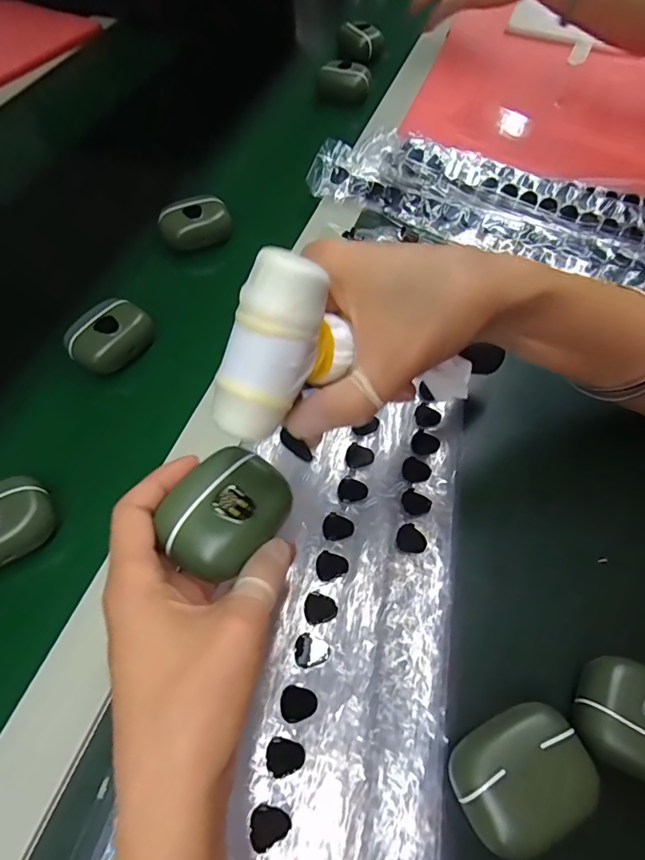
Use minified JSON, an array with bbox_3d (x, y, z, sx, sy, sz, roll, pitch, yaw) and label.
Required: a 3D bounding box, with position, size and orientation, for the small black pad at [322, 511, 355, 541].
[{"bbox_3d":[0.009,0.057,0.285,0.018,0.004,0.016,23,62,13],"label":"small black pad"}]

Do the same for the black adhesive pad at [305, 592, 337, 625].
[{"bbox_3d":[-0.001,0.095,0.260,0.017,0.004,0.016,23,62,13],"label":"black adhesive pad"}]

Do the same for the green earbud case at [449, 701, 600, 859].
[{"bbox_3d":[0.087,0.153,0.216,0.057,0.028,0.045,-27,62,-15],"label":"green earbud case"}]

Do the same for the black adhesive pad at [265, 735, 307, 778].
[{"bbox_3d":[-0.017,0.152,0.226,0.017,0.004,0.015,12,60,8],"label":"black adhesive pad"}]

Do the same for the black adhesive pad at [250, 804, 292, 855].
[{"bbox_3d":[-0.024,0.172,0.213,0.018,0.004,0.015,-29,44,-20],"label":"black adhesive pad"}]

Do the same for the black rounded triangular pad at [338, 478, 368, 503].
[{"bbox_3d":[0.018,0.036,0.296,0.018,0.004,0.015,-9,59,-5],"label":"black rounded triangular pad"}]

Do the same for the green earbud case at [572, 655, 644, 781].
[{"bbox_3d":[0.149,0.136,0.226,0.057,0.026,0.045,20,64,24],"label":"green earbud case"}]

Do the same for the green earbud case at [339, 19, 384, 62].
[{"bbox_3d":[0.042,-0.465,0.581,0.055,0.030,0.028,36,65,20],"label":"green earbud case"}]

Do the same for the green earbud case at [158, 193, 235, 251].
[{"bbox_3d":[-0.108,-0.177,0.419,0.057,0.023,0.038,-25,62,-14],"label":"green earbud case"}]

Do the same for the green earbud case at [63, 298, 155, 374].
[{"bbox_3d":[-0.154,-0.067,0.360,0.039,0.032,0.059,32,64,18],"label":"green earbud case"}]

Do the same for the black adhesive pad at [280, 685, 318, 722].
[{"bbox_3d":[-0.012,0.134,0.238,0.018,0.004,0.015,11,60,7],"label":"black adhesive pad"}]

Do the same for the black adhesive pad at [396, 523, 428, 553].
[{"bbox_3d":[0.052,0.064,0.283,0.017,0.004,0.015,38,66,21],"label":"black adhesive pad"}]

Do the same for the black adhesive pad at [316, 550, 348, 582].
[{"bbox_3d":[0.005,0.075,0.273,0.018,0.004,0.016,-20,61,-12],"label":"black adhesive pad"}]

